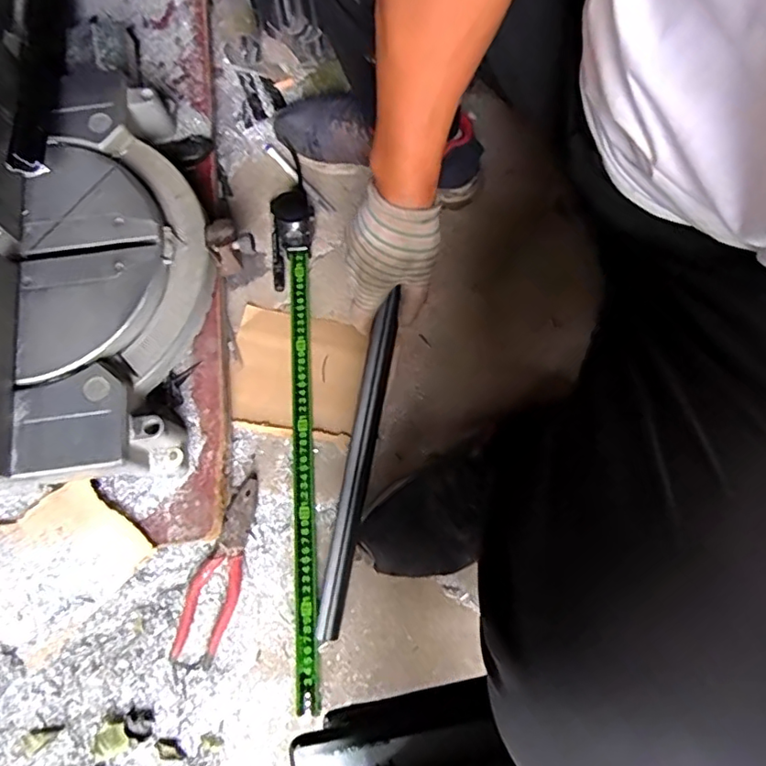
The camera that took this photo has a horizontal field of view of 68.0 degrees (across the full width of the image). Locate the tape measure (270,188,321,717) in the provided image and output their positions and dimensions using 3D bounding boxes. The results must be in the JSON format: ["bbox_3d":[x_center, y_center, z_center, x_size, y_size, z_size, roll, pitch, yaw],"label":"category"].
[{"bbox_3d":[-0.092,0.034,0.644,0.047,0.047,0.601,-4,75,-2],"label":"tape measure"}]

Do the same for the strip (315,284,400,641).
[{"bbox_3d":[-0.026,0.091,0.578,0.024,0.020,0.347,12,95,3],"label":"strip"}]

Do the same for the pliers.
[{"bbox_3d":[-0.173,0.195,0.606,0.050,0.020,0.192,16,75,4],"label":"pliers"}]

